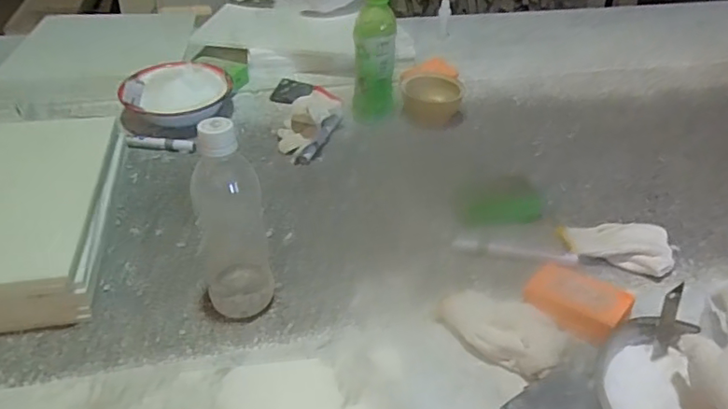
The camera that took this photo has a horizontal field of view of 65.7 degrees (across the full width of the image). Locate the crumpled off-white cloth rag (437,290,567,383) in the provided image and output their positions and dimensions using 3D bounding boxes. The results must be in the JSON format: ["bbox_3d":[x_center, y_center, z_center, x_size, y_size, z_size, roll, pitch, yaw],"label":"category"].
[{"bbox_3d":[0.131,0.119,0.542,0.114,0.036,0.073,29,44,30],"label":"crumpled off-white cloth rag"}]

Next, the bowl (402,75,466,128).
[{"bbox_3d":[0.104,-0.164,0.870,0.092,0.049,0.071,11,38,10],"label":"bowl"}]

